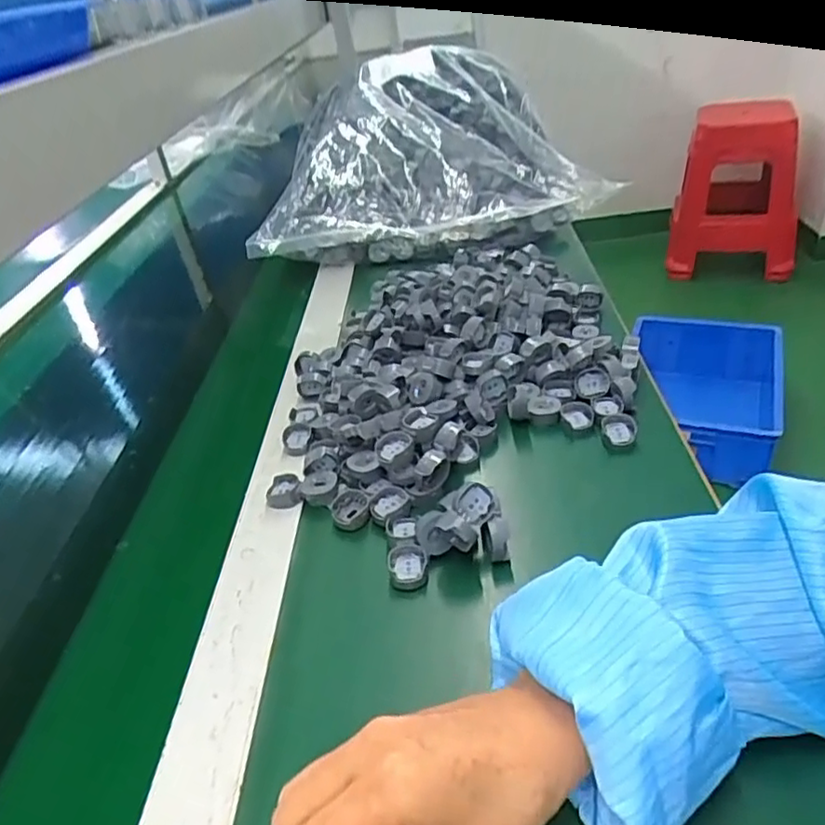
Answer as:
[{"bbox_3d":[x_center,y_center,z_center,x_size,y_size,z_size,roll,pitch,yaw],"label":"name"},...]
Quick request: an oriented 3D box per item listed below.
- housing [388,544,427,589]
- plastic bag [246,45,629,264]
[{"bbox_3d":[-0.003,0.102,0.425,0.025,0.014,0.028,-8,35,2],"label":"housing"},{"bbox_3d":[0.001,-0.365,0.934,0.447,0.145,0.394,-7,61,-4],"label":"plastic bag"}]

